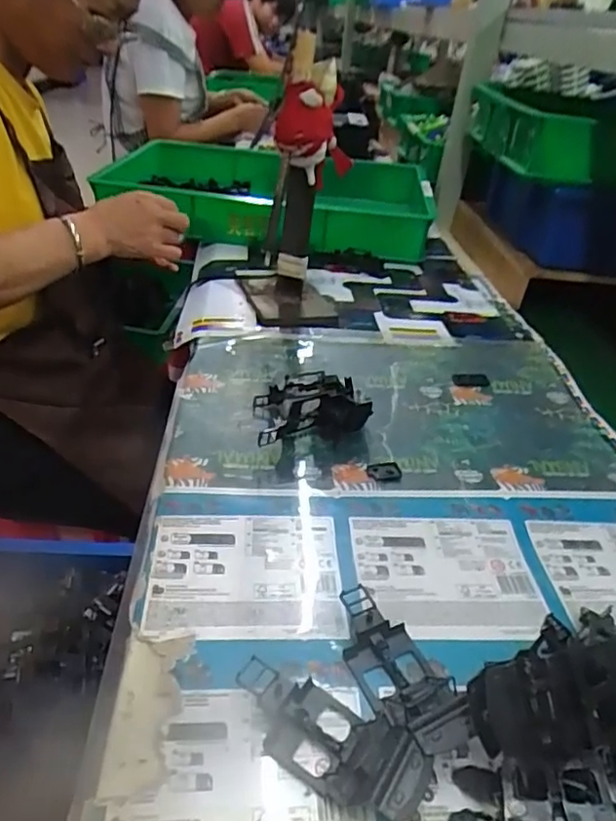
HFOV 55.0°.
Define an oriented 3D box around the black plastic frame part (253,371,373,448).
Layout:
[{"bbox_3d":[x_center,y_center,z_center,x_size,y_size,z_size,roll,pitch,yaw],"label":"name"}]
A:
[{"bbox_3d":[-0.006,-0.008,0.565,0.115,0.042,0.086,-9,37,-23],"label":"black plastic frame part"}]

